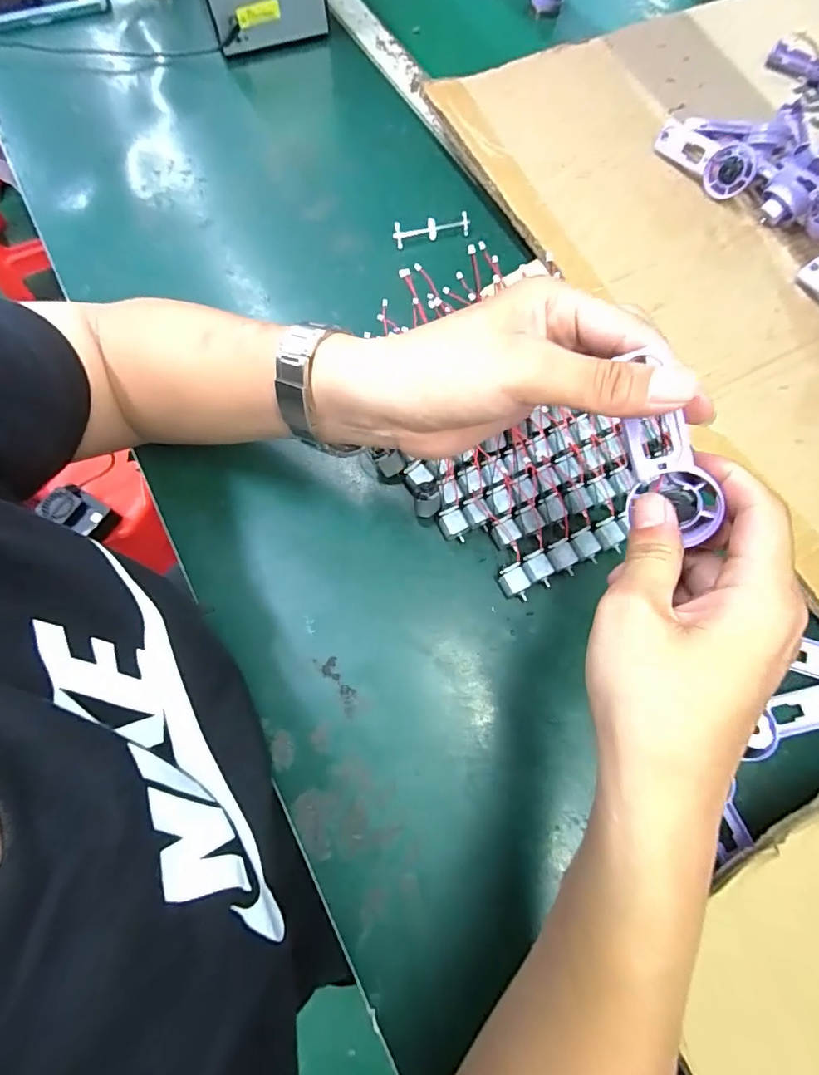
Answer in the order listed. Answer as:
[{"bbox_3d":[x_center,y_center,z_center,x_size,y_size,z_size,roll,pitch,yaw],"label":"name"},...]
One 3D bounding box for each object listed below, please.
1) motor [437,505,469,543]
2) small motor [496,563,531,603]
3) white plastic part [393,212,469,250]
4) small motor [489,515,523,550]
[{"bbox_3d":[0.033,-0.008,0.372,0.020,0.019,0.024,-23,73,-9],"label":"motor"},{"bbox_3d":[0.076,0.034,0.356,0.020,0.013,0.026,-29,74,-11],"label":"small motor"},{"bbox_3d":[0.021,-0.288,0.458,0.071,0.011,0.019,-15,72,-6],"label":"white plastic part"},{"bbox_3d":[0.071,-0.003,0.369,0.018,0.014,0.022,-26,73,-10],"label":"small motor"}]

